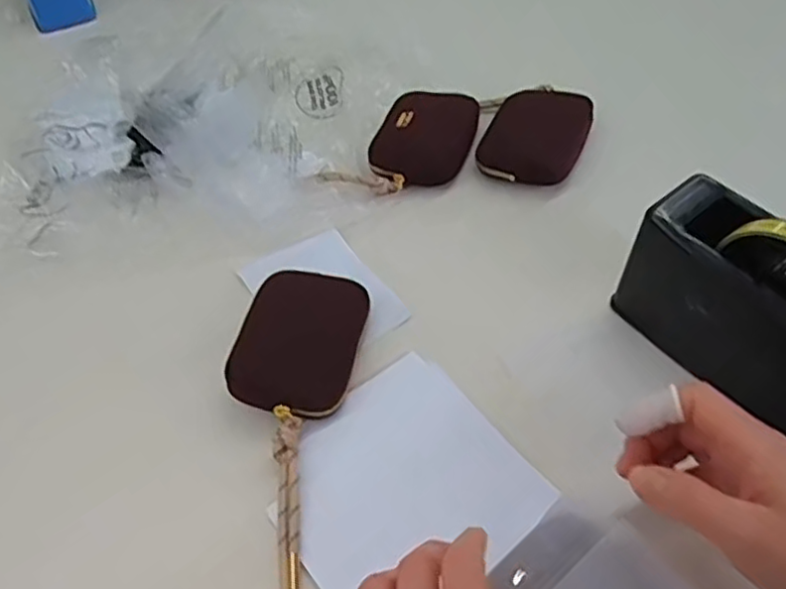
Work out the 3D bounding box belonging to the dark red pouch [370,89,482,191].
[{"bbox_3d":[0.027,-0.142,0.601,0.082,0.025,0.111,13,53,16],"label":"dark red pouch"}]

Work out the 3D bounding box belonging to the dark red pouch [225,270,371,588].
[{"bbox_3d":[-0.073,0.071,0.433,0.078,0.024,0.216,4,51,9],"label":"dark red pouch"}]

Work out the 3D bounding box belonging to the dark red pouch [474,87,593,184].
[{"bbox_3d":[0.124,-0.140,0.590,0.086,0.028,0.117,18,54,19],"label":"dark red pouch"}]

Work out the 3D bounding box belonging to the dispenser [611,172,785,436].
[{"bbox_3d":[0.235,0.016,0.397,0.069,0.114,0.194,-37,56,-23],"label":"dispenser"}]

